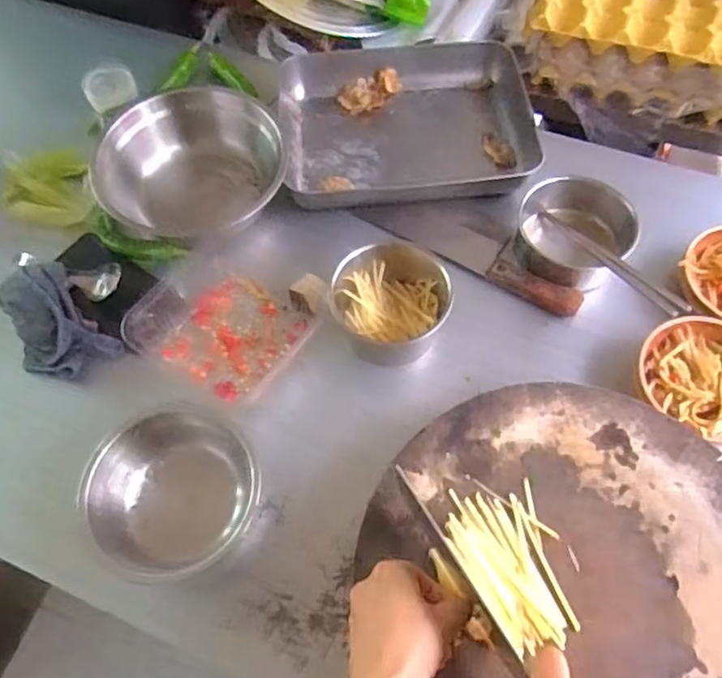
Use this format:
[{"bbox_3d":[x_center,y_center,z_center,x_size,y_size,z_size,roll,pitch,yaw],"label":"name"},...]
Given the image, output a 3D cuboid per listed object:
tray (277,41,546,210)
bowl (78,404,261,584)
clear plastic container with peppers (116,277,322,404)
[{"bbox_3d":[0.056,-0.267,0.786,0.302,0.044,0.247,-7,61,-1],"label":"tray"},{"bbox_3d":[-0.167,0.136,0.556,0.142,0.057,0.138,-1,62,2],"label":"bowl"},{"bbox_3d":[-0.132,-0.013,0.649,0.140,0.044,0.142,28,66,17],"label":"clear plastic container with peppers"}]

